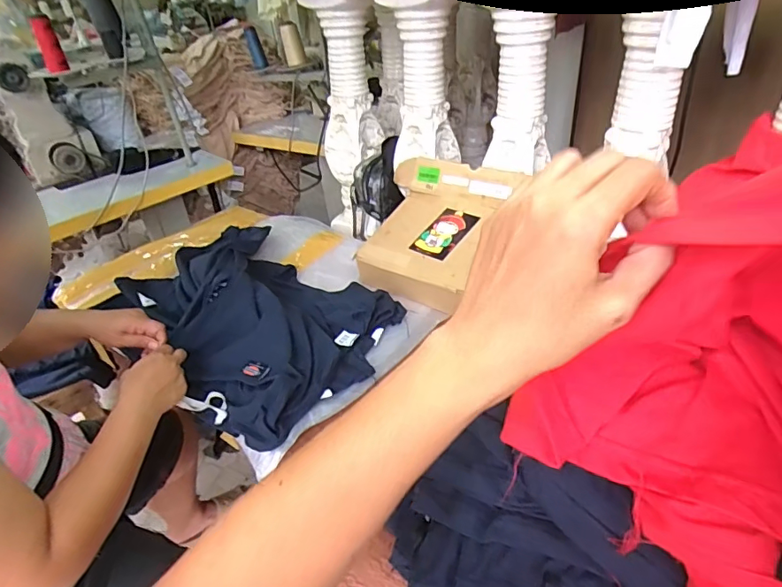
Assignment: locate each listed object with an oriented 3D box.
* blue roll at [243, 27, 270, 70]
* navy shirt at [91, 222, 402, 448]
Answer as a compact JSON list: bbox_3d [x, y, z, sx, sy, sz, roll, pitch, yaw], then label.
[{"bbox_3d":[-0.388,-0.703,1.436,0.046,0.115,0.030,-21,12,-22],"label":"blue roll"},{"bbox_3d":[-0.264,0.005,0.906,0.564,0.083,0.364,25,44,36],"label":"navy shirt"}]

